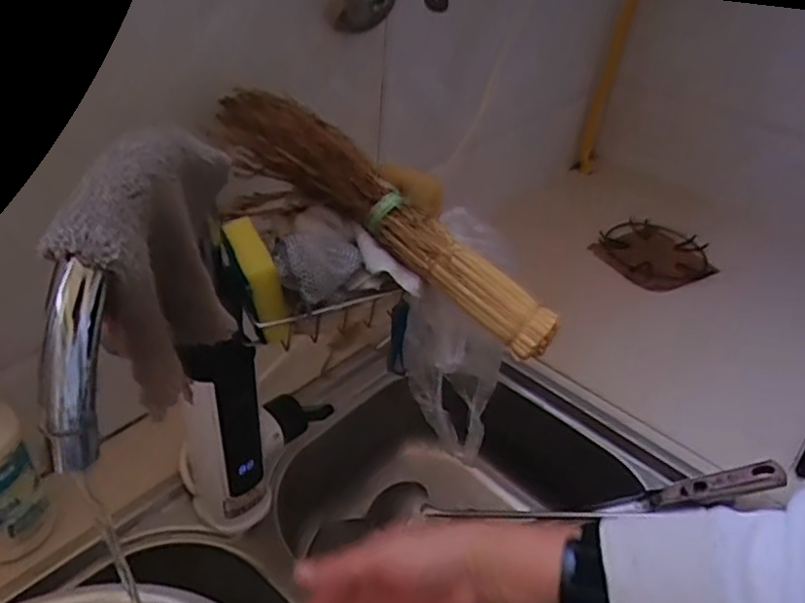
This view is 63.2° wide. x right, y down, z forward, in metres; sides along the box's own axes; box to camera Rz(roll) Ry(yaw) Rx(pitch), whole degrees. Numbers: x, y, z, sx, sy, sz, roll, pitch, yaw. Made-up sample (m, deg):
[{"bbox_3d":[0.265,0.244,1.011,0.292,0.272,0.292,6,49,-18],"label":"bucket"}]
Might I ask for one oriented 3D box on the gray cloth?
[{"bbox_3d":[-0.115,-0.024,0.316,0.055,0.102,0.111,4,38,-2],"label":"gray cloth"}]

